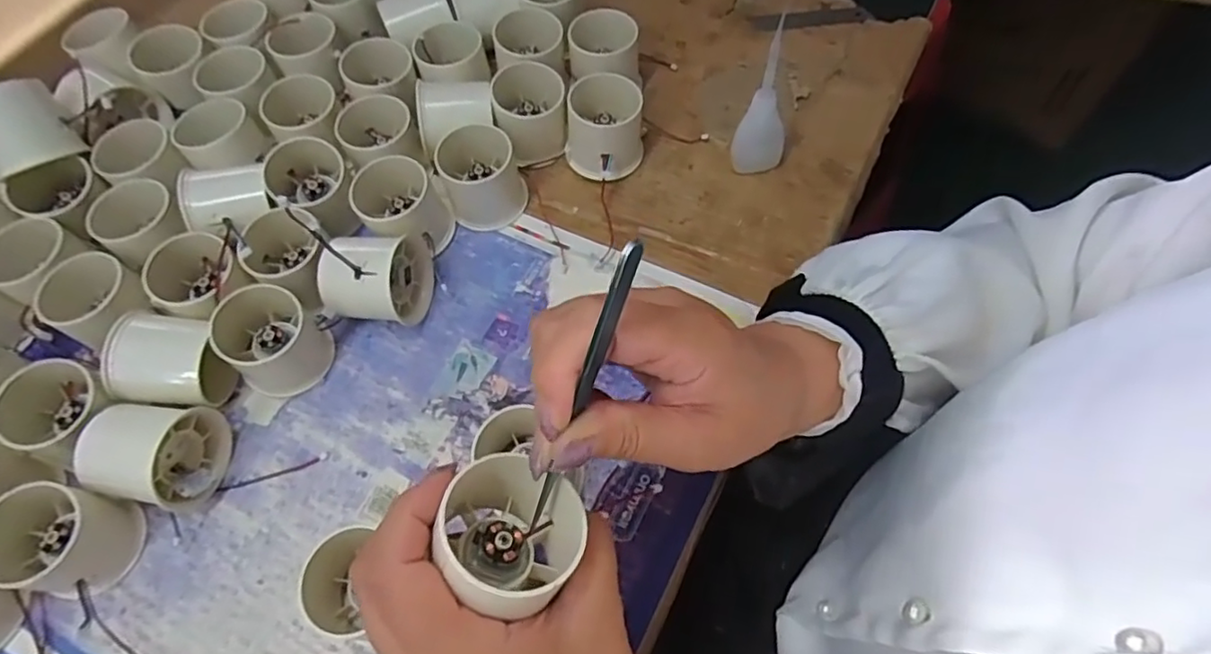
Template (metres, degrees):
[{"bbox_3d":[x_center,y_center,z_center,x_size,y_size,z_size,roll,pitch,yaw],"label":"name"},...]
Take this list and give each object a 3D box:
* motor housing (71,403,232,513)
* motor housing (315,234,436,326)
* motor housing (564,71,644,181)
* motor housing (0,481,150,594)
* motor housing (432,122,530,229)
[{"bbox_3d":[-0.250,0.072,0.357,0.055,0.053,0.055,9,65,8],"label":"motor housing"},{"bbox_3d":[-0.143,-0.032,0.397,0.054,0.058,0.057,5,65,6],"label":"motor housing"},{"bbox_3d":[-0.001,-0.137,0.442,0.056,0.051,0.059,-4,64,1],"label":"motor housing"},{"bbox_3d":[-0.297,0.116,0.342,0.063,0.043,0.052,5,65,6],"label":"motor housing"},{"bbox_3d":[-0.086,-0.105,0.435,0.056,0.047,0.057,-18,64,-5],"label":"motor housing"}]

